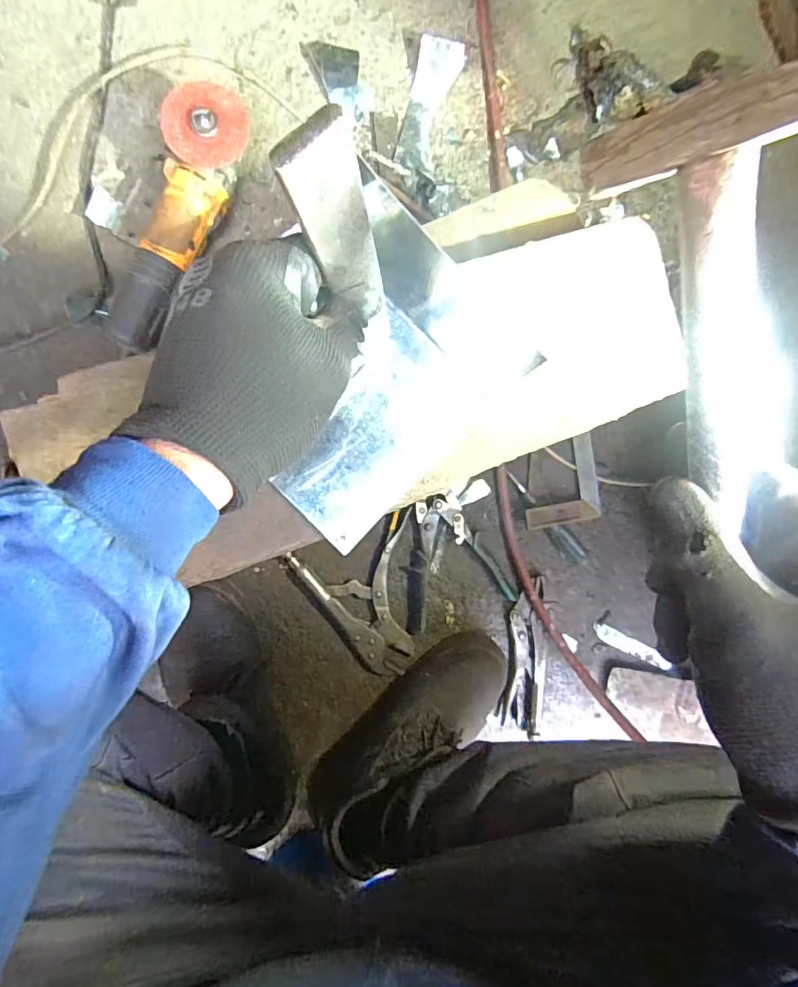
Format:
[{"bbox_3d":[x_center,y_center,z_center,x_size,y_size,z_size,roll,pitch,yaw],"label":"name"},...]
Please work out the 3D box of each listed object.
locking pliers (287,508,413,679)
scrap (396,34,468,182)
[{"bbox_3d":[-0.033,0.141,0.641,0.148,0.022,0.188,-18,93,-8],"label":"locking pliers"},{"bbox_3d":[0.038,-0.468,0.621,0.056,0.047,0.145,12,89,-8],"label":"scrap"}]

